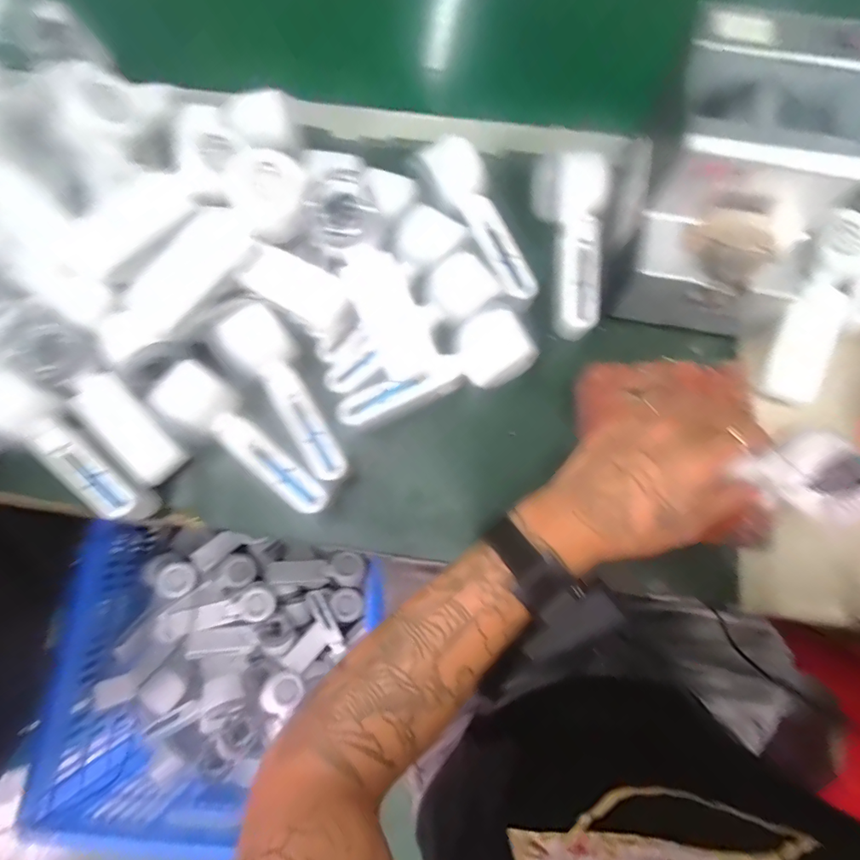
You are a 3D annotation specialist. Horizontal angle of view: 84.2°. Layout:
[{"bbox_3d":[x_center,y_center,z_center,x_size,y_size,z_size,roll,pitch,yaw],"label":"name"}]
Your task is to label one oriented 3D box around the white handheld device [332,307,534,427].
[{"bbox_3d":[0.004,-0.047,0.406,0.169,0.041,0.058,-24,79,-6],"label":"white handheld device"}]

